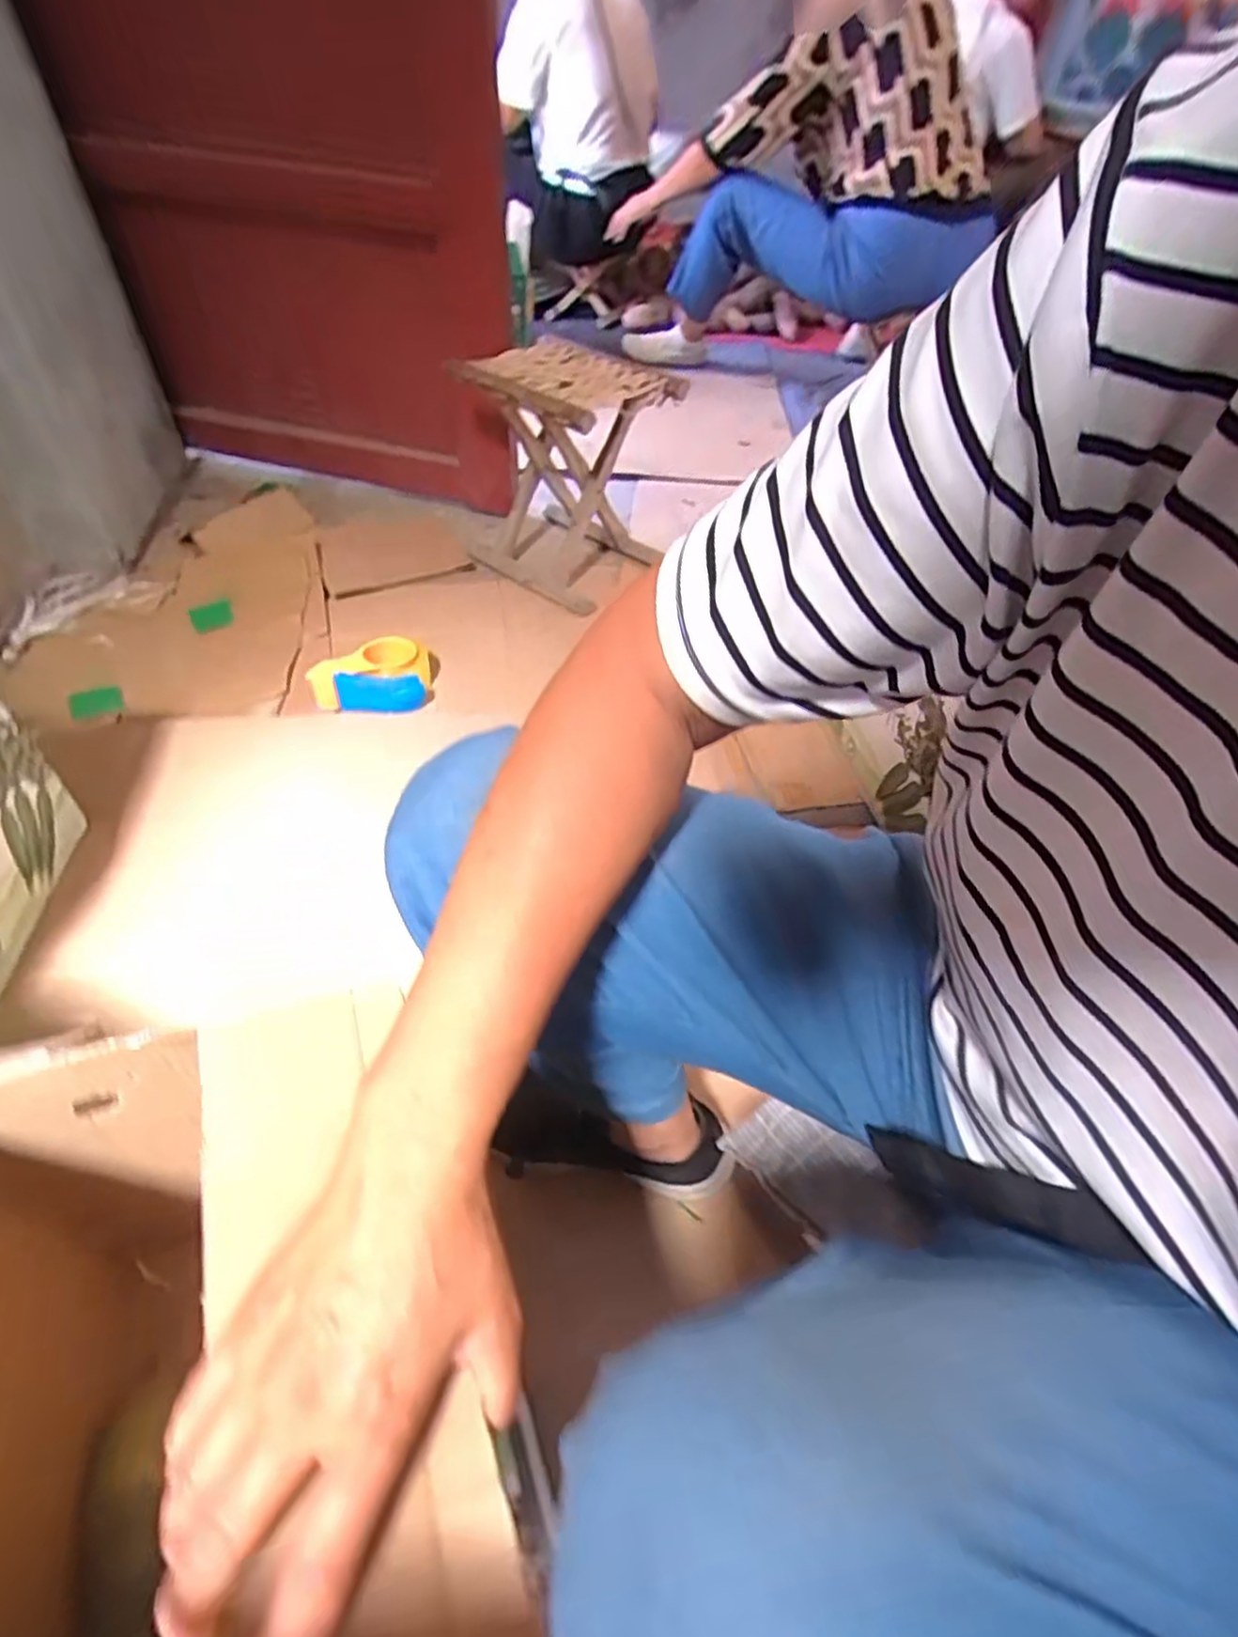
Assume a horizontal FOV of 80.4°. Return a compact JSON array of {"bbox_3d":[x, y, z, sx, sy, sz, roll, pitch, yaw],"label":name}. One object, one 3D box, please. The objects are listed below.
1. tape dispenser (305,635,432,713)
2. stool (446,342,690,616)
[{"bbox_3d":[-0.357,-0.212,1.068,0.157,0.068,0.115,-1,49,-5],"label":"tape dispenser"},{"bbox_3d":[-0.100,-0.609,1.270,0.330,0.319,0.271,37,56,25],"label":"stool"}]

